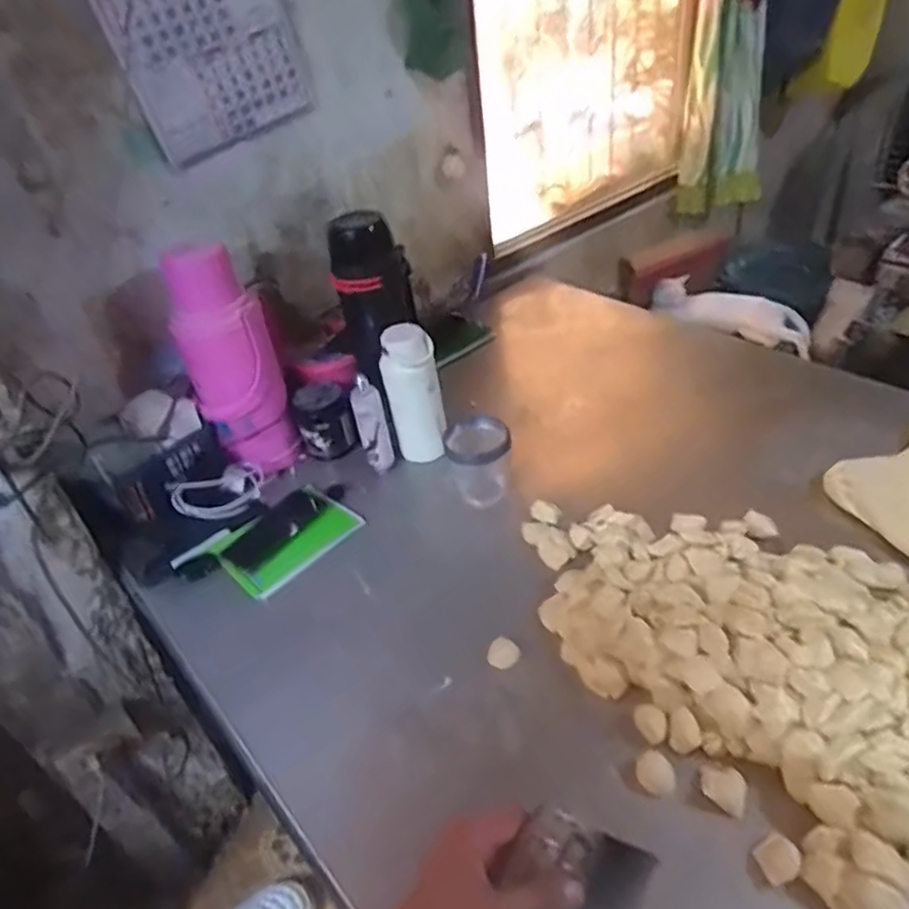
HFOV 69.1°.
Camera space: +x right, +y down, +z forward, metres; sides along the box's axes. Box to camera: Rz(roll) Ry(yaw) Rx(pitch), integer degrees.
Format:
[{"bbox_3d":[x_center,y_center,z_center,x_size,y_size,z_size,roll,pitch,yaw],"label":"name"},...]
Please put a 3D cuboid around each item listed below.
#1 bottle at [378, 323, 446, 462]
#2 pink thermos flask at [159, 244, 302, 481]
[{"bbox_3d":[-0.068,-0.096,1.126,0.095,0.237,0.093,-11,38,-3],"label":"bottle"},{"bbox_3d":[-0.377,-0.149,1.133,0.153,0.367,0.122,-20,39,-14],"label":"pink thermos flask"}]

